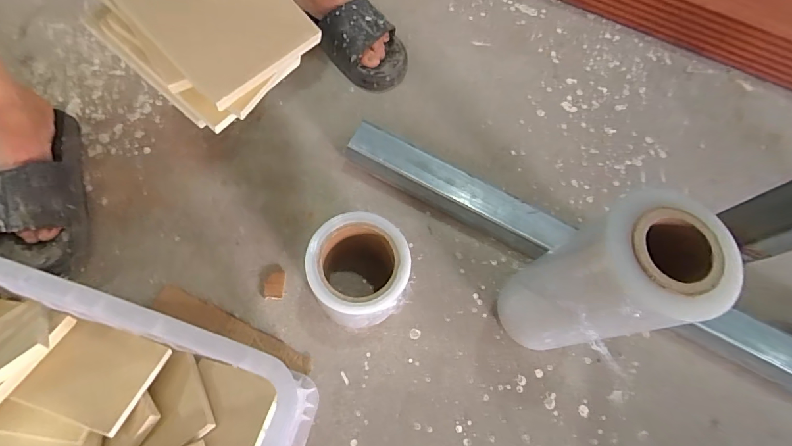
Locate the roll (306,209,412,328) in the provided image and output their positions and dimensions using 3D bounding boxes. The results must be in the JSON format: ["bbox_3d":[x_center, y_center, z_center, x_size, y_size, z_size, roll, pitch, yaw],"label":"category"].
[{"bbox_3d":[-0.042,0.062,0.470,0.106,0.118,0.106,2,67,-5],"label":"roll"}]

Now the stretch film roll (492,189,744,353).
[{"bbox_3d":[0.190,0.066,0.408,0.127,0.261,0.103,-32,73,-15],"label":"stretch film roll"}]

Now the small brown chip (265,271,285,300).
[{"bbox_3d":[-0.152,0.078,0.507,0.023,0.005,0.035,3,67,-5],"label":"small brown chip"}]

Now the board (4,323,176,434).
[{"bbox_3d":[-0.269,0.134,0.363,0.090,0.008,0.079,19,51,4],"label":"board"}]

